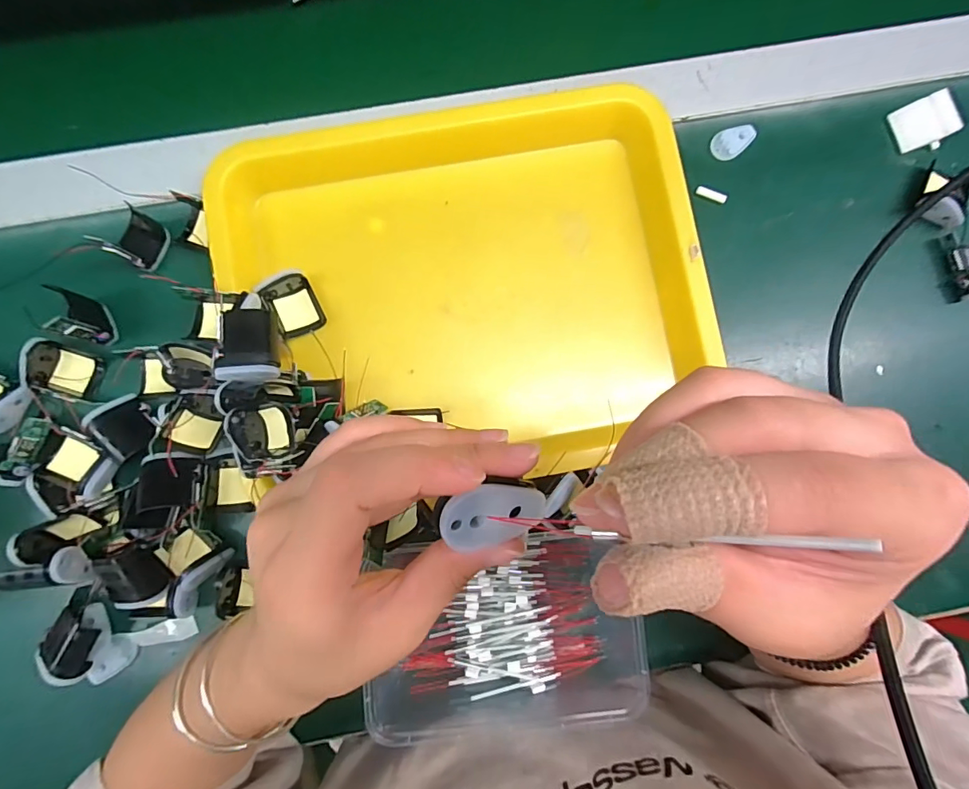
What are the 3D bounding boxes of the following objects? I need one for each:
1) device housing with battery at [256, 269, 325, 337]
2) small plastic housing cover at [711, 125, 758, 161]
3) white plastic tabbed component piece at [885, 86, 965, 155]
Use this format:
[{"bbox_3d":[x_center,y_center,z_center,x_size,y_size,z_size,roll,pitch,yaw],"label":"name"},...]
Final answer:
[{"bbox_3d":[-0.136,-0.065,0.331,0.032,0.020,0.042,-29,87,-3],"label":"device housing with battery"},{"bbox_3d":[0.193,-0.197,0.361,0.034,0.006,0.022,-35,87,-3],"label":"small plastic housing cover"},{"bbox_3d":[0.340,-0.209,0.360,0.039,0.008,0.037,-20,92,26],"label":"white plastic tabbed component piece"}]

